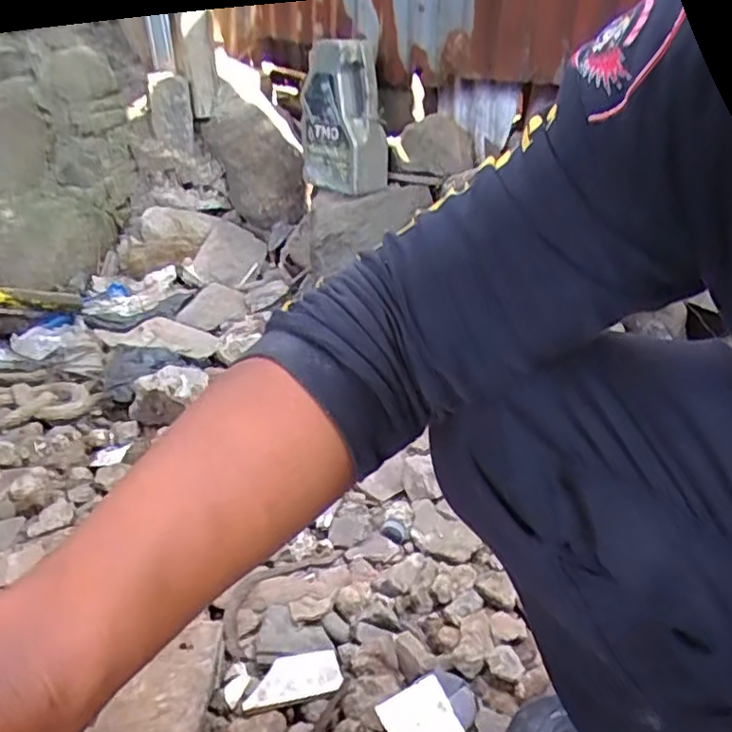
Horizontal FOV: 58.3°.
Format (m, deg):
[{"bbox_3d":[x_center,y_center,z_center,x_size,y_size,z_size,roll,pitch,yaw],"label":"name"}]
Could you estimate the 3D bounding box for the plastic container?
[{"bbox_3d":[-0.048,-0.533,1.408,0.184,0.295,0.104,-4,28,1],"label":"plastic container"}]

